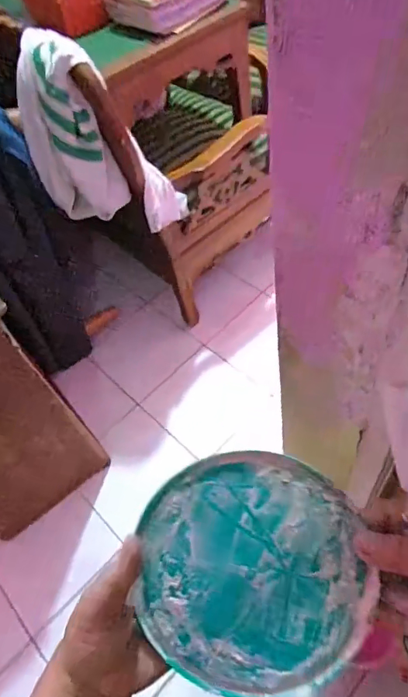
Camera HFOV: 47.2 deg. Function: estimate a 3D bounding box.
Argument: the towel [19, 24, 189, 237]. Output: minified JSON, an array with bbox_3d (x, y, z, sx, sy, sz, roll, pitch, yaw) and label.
[{"bbox_3d":[-0.249,-0.441,1.095,0.247,0.509,0.179,-12,52,29],"label":"towel"}]

